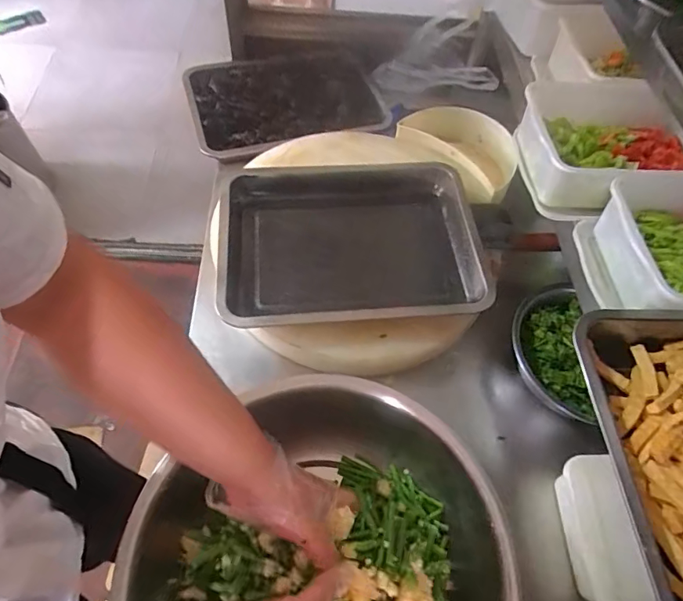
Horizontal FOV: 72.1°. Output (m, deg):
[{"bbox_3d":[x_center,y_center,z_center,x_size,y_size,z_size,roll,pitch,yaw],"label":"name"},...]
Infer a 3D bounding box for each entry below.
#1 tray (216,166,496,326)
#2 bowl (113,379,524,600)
[{"bbox_3d":[0.011,-0.096,0.742,0.383,0.055,0.308,-3,58,-6],"label":"tray"},{"bbox_3d":[-0.006,0.298,0.505,0.347,0.148,0.382,25,59,11],"label":"bowl"}]

